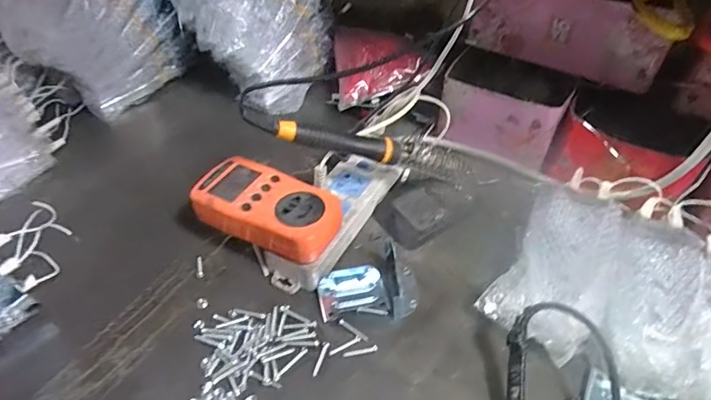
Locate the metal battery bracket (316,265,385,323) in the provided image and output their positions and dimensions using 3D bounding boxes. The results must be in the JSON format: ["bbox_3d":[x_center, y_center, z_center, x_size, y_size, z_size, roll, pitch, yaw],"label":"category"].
[{"bbox_3d":[-0.004,0.080,0.398,0.057,0.010,0.040,-10,46,-12],"label":"metal battery bracket"}]

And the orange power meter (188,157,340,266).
[{"bbox_3d":[-0.078,0.007,0.404,0.128,0.036,0.064,20,48,17],"label":"orange power meter"}]

